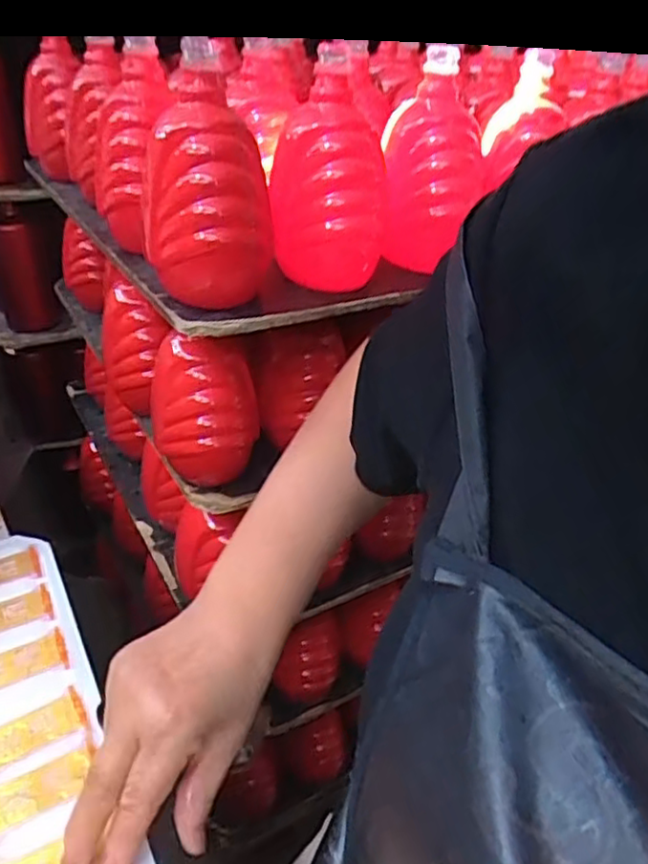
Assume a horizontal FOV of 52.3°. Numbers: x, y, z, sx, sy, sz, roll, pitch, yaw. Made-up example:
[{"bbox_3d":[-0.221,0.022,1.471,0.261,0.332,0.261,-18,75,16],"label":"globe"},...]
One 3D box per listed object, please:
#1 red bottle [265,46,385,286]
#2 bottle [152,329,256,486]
[{"bbox_3d":[0.003,-0.194,0.497,0.084,0.152,0.090,-2,33,-9],"label":"red bottle"},{"bbox_3d":[-0.109,-0.032,0.593,0.088,0.137,0.097,-6,33,-14],"label":"bottle"}]

